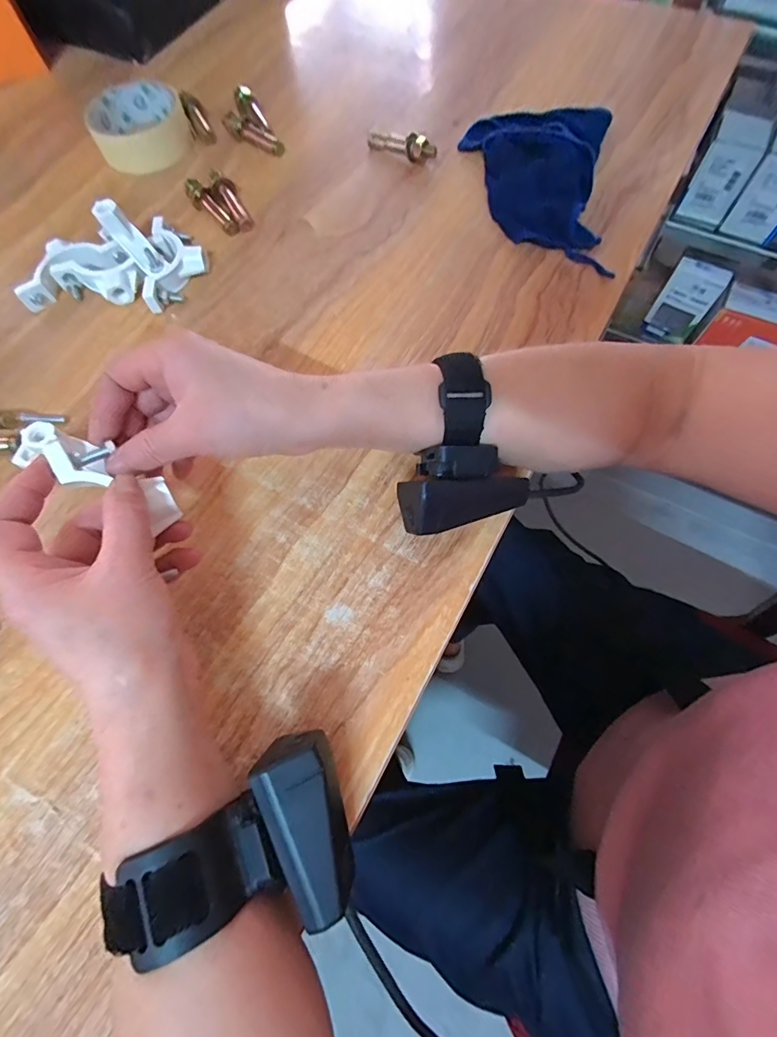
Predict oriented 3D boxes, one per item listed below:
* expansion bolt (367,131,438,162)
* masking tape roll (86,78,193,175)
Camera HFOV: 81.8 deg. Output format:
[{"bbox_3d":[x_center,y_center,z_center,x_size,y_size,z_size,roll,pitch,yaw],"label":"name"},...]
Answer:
[{"bbox_3d":[0.011,-0.338,0.406,0.072,0.020,0.015,27,71,12],"label":"expansion bolt"},{"bbox_3d":[-0.238,-0.371,0.421,0.085,0.028,0.085,-1,68,2],"label":"masking tape roll"}]

